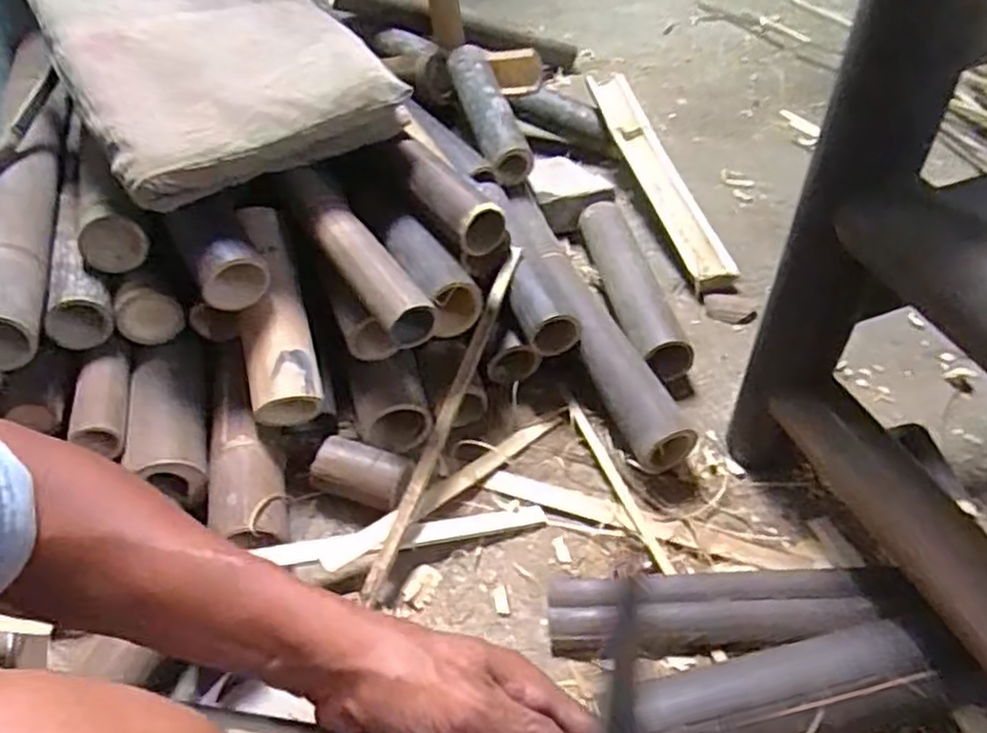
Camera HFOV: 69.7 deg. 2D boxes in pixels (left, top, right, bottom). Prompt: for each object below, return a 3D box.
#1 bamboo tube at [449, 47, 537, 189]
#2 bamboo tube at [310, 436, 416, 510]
[{"bbox_3d":[-0.010,-0.392,1.058,0.076,0.063,0.267,-15,67,-11],"label":"bamboo tube"},{"bbox_3d":[-0.132,0.116,0.736,0.106,0.053,0.056,14,48,16],"label":"bamboo tube"}]

